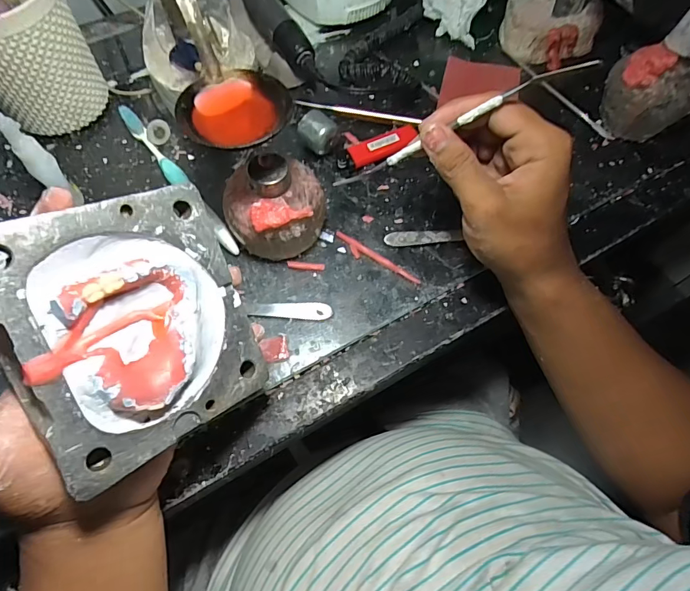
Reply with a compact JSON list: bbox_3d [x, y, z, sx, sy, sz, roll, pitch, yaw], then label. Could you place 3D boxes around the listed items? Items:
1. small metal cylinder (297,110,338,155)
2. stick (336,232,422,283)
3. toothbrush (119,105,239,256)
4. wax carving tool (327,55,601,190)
[{"bbox_3d":[-0.024,-0.144,0.391,0.030,0.030,0.026,41,70,15],"label":"small metal cylinder"},{"bbox_3d":[0.024,-0.029,0.350,0.078,0.004,0.012,32,69,12],"label":"stick"},{"bbox_3d":[-0.145,-0.102,0.376,0.013,0.016,0.185,-36,72,-16],"label":"toothbrush"},{"bbox_3d":[0.063,-0.105,0.284,0.182,0.006,0.012,-18,59,37],"label":"wax carving tool"}]

